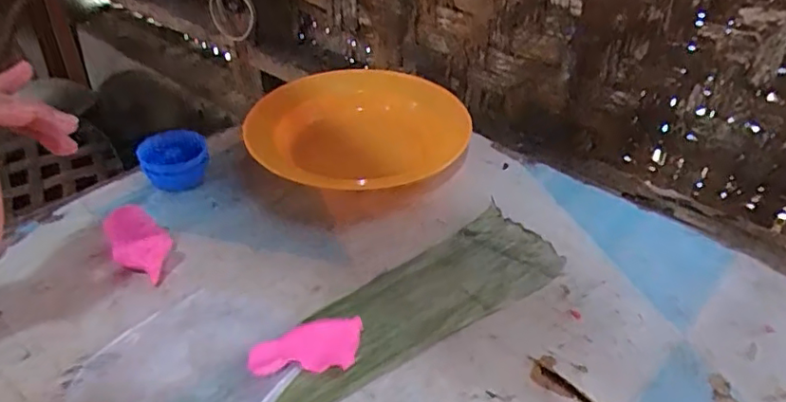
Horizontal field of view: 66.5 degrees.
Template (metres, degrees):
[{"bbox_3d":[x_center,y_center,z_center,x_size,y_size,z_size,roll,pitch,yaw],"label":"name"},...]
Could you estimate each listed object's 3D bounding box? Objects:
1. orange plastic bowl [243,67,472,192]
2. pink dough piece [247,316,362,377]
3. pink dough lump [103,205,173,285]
[{"bbox_3d":[-0.035,-0.070,0.622,0.215,0.053,0.196,1,38,0],"label":"orange plastic bowl"},{"bbox_3d":[-0.059,0.103,0.417,0.078,0.017,0.037,-8,39,-12],"label":"pink dough piece"},{"bbox_3d":[-0.204,0.034,0.478,0.039,0.038,0.080,-27,46,-31],"label":"pink dough lump"}]

